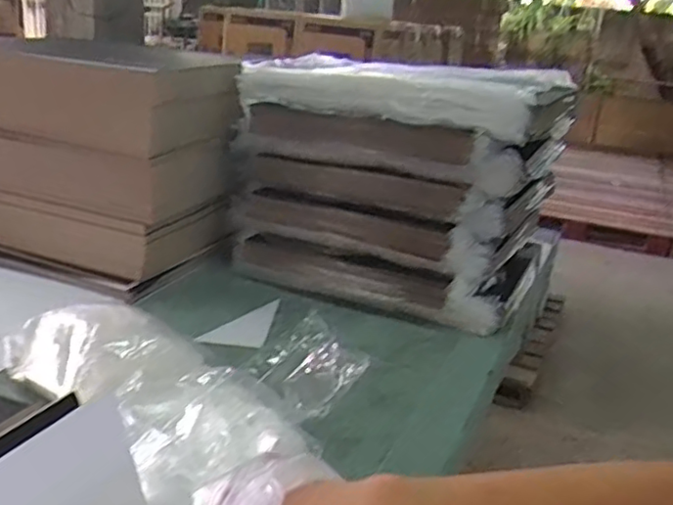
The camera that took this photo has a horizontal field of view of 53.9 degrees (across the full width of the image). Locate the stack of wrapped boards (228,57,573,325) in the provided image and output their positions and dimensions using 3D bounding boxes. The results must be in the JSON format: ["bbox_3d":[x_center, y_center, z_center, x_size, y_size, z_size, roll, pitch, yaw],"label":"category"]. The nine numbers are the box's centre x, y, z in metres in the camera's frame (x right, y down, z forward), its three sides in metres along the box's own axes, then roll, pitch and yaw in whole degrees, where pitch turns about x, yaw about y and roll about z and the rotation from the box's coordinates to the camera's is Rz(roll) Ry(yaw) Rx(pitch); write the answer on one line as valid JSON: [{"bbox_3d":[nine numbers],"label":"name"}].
[{"bbox_3d":[0.110,-0.132,1.242,0.520,0.382,0.345,18,24,32],"label":"stack of wrapped boards"}]

